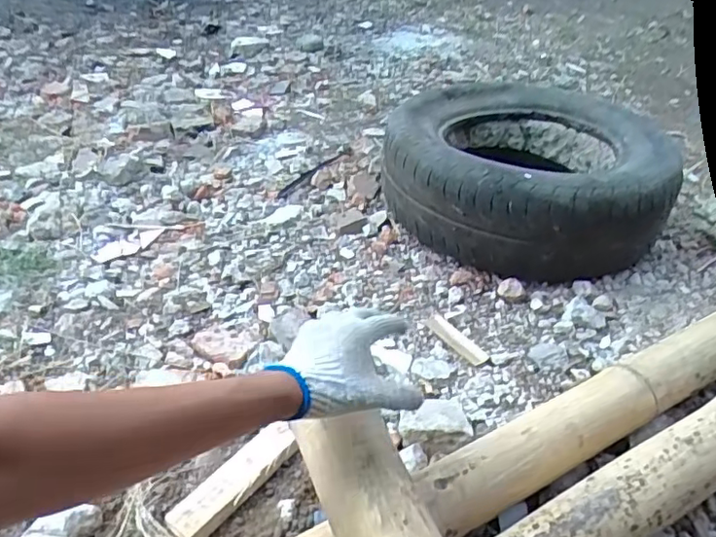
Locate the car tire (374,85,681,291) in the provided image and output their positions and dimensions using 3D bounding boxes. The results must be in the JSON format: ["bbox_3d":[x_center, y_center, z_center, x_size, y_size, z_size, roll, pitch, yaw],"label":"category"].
[{"bbox_3d":[0.363,-0.220,1.332,0.581,0.216,0.575,-1,38,-6],"label":"car tire"}]

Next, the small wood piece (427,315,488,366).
[{"bbox_3d":[0.176,0.124,1.040,0.035,0.011,0.141,-19,43,-26],"label":"small wood piece"}]

